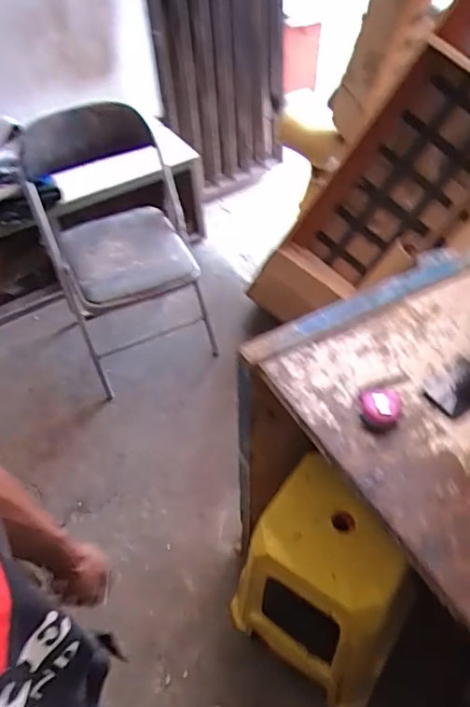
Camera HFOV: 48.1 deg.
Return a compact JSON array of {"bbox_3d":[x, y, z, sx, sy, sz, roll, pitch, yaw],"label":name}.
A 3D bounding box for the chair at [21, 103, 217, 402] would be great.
[{"bbox_3d":[-0.338,-0.290,1.583,0.452,0.688,0.403,-12,50,-6],"label":"chair"}]

